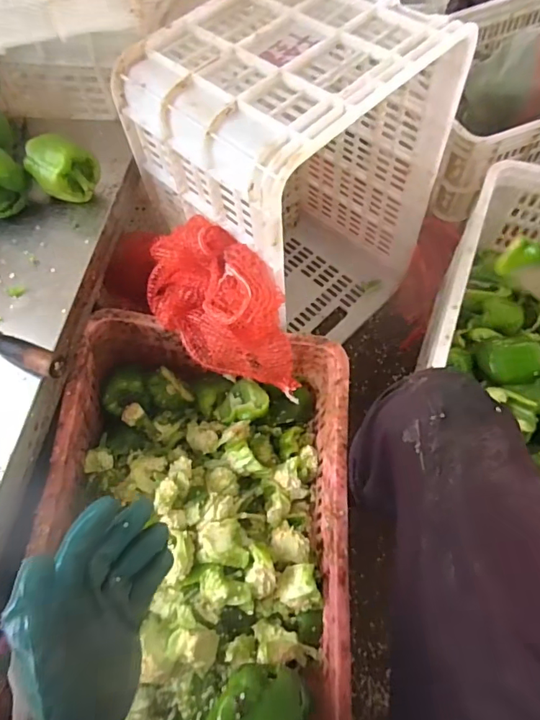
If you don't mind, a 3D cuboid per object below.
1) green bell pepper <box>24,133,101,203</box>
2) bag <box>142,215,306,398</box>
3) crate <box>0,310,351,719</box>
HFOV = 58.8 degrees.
[{"bbox_3d":[-0.259,-0.239,0.611,0.075,0.076,0.068,-32,65,-14],"label":"green bell pepper"},{"bbox_3d":[-0.062,-0.058,0.610,0.133,0.141,0.204,-32,65,-14],"label":"bag"},{"bbox_3d":[-0.079,0.207,0.562,0.338,0.157,0.514,2,62,3],"label":"crate"}]

